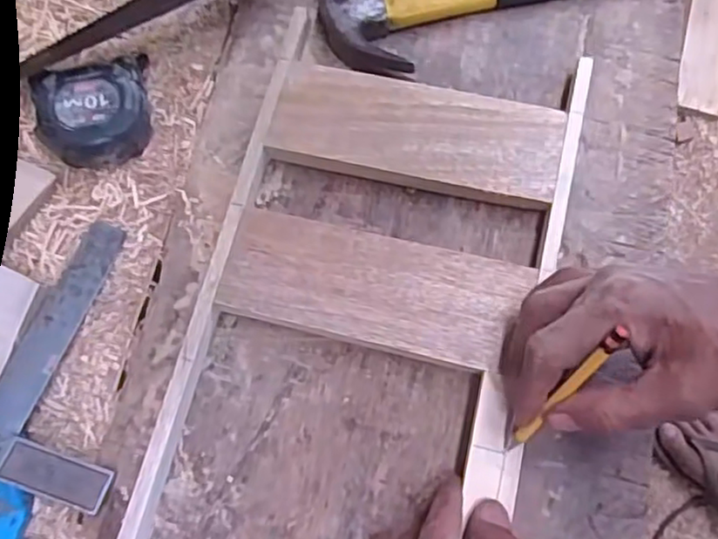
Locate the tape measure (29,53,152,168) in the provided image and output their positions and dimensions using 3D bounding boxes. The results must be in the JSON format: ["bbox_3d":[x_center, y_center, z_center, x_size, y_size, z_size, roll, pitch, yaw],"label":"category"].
[{"bbox_3d":[-0.203,-0.124,0.500,0.077,0.041,0.082,-15,71,4],"label":"tape measure"}]

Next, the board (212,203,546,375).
[{"bbox_3d":[0.008,0.015,0.437,0.190,0.025,0.075,13,74,6],"label":"board"}]

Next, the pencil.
[{"bbox_3d":[0.110,0.072,0.353,0.006,0.108,0.009,38,37,13],"label":"pencil"}]

